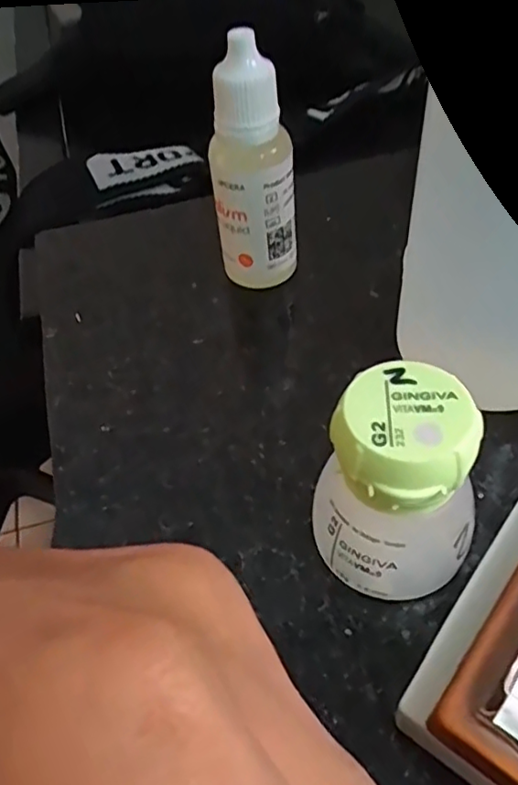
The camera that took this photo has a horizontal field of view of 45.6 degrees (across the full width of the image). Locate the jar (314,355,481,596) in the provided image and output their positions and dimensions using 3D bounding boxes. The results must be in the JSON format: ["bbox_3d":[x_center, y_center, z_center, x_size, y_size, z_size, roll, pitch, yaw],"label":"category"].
[{"bbox_3d":[0.025,0.019,0.118,0.027,0.045,0.025,-3,49,4],"label":"jar"}]

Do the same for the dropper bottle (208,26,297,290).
[{"bbox_3d":[-0.002,-0.060,0.172,0.018,0.069,0.017,21,55,22],"label":"dropper bottle"}]

